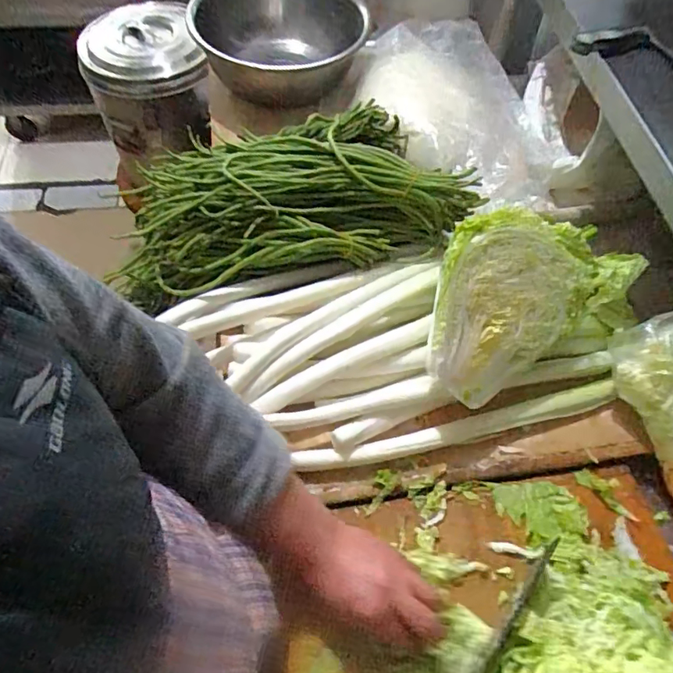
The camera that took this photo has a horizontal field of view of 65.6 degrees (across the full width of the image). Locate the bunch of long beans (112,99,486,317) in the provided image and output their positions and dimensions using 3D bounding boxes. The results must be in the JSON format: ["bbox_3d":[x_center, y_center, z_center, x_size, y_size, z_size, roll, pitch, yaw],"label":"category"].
[{"bbox_3d":[-0.061,-0.185,0.692,0.435,0.126,0.212,-8,60,-7],"label":"bunch of long beans"}]

